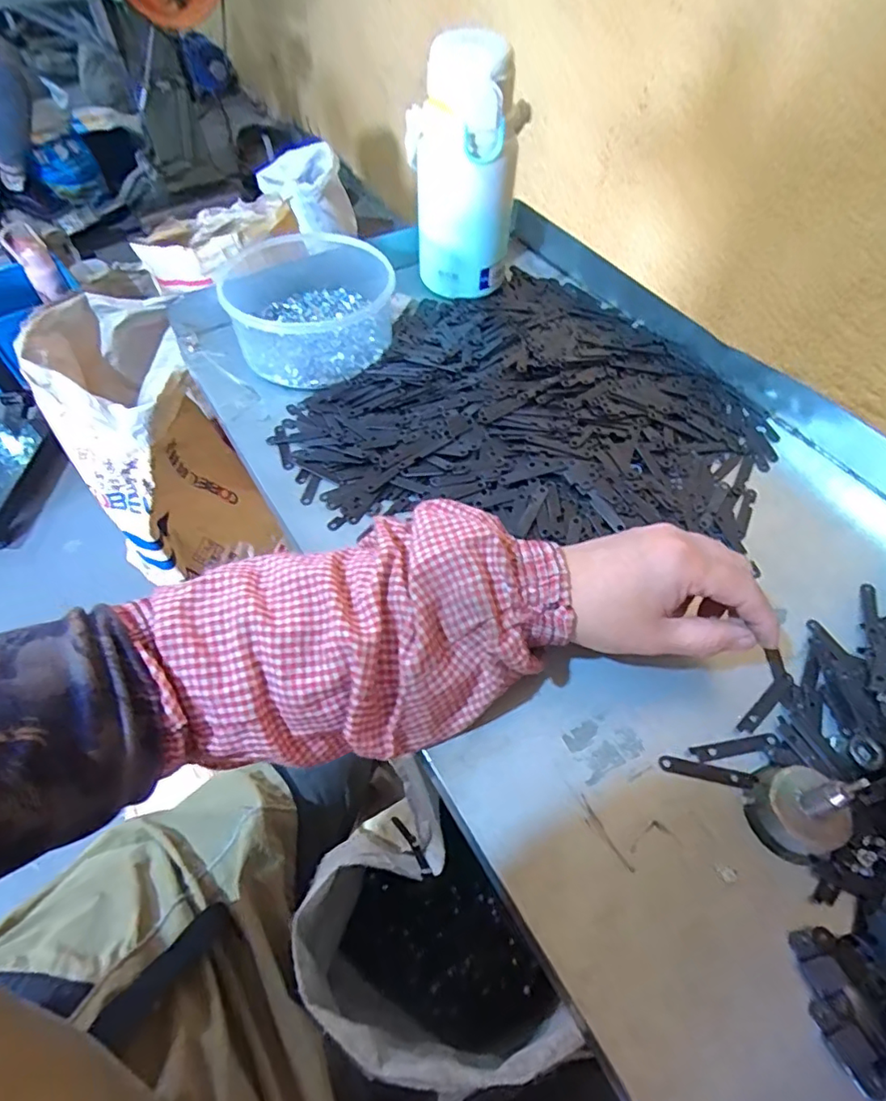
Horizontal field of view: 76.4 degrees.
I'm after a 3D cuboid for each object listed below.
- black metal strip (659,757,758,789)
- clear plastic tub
[{"bbox_3d":[0.148,0.124,0.315,0.053,0.004,0.007,13,62,4],"label":"black metal strip"},{"bbox_3d":[-0.122,-0.230,0.524,0.150,0.058,0.164,0,55,0],"label":"clear plastic tub"}]

